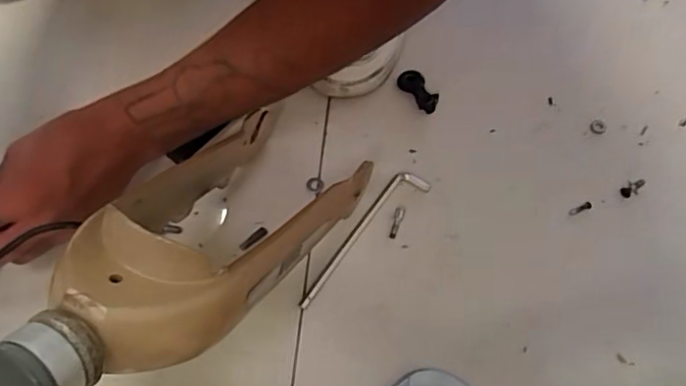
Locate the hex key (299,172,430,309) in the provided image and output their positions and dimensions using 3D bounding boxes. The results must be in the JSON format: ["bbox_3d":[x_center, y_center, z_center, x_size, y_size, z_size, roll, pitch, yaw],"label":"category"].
[{"bbox_3d":[0.016,0.034,0.427,0.026,0.004,0.135,36,69,17],"label":"hex key"}]

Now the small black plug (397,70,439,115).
[{"bbox_3d":[0.063,-0.087,0.483,0.022,0.009,0.046,-22,65,-10],"label":"small black plug"}]

